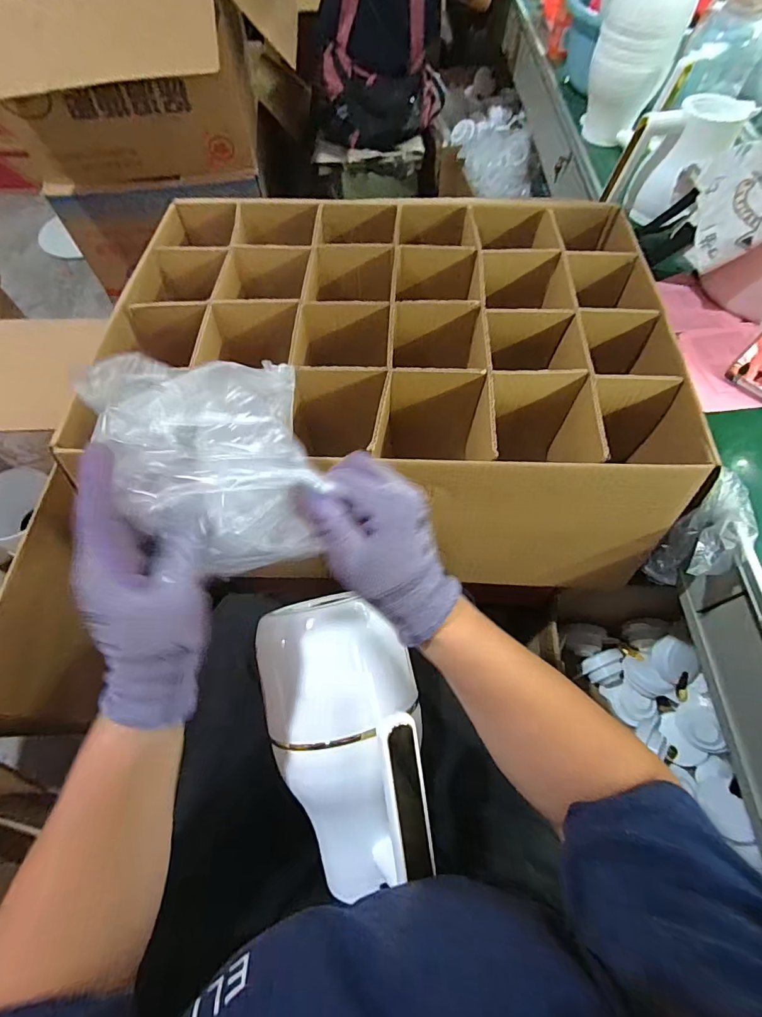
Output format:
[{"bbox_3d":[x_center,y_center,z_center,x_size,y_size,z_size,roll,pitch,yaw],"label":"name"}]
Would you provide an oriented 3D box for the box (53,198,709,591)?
[{"bbox_3d":[0.010,-0.193,0.639,0.688,0.207,0.507,2,61,1],"label":"box"}]

